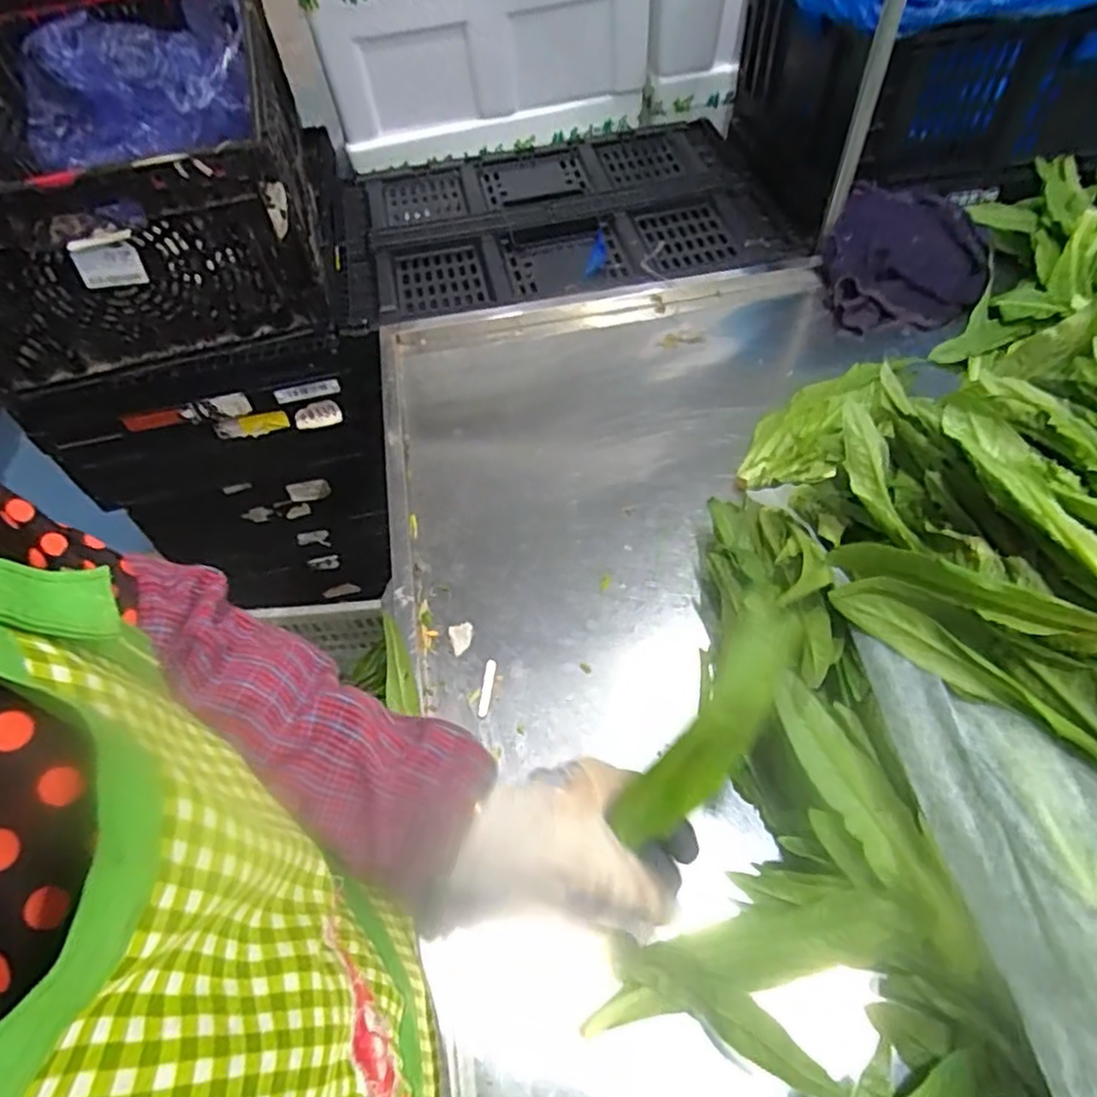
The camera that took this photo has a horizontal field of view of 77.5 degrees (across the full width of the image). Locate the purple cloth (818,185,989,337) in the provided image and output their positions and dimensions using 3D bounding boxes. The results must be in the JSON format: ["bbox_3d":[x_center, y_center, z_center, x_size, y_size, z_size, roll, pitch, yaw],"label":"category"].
[{"bbox_3d":[0.404,-0.328,0.779,0.171,0.052,0.186,18,88,18],"label":"purple cloth"}]

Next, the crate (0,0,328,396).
[{"bbox_3d":[-0.548,-0.513,0.898,0.406,0.221,0.624,-16,56,-6],"label":"crate"}]

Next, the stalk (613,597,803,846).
[{"bbox_3d":[0.089,0.096,0.370,0.039,0.020,0.151,34,97,24],"label":"stalk"}]

